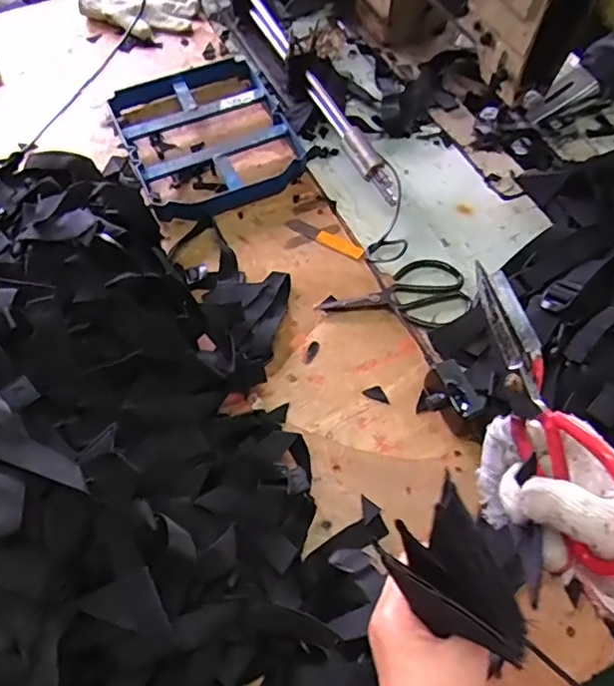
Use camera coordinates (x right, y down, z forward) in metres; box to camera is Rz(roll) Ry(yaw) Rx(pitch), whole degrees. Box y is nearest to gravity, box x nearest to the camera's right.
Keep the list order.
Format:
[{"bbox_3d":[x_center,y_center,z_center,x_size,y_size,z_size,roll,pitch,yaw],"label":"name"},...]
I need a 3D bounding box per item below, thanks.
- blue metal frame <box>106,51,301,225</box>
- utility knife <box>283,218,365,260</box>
[{"bbox_3d":[-0.139,-0.293,0.784,0.225,0.032,0.271,-22,64,-11],"label":"blue metal frame"},{"bbox_3d":[0.023,-0.137,0.728,0.109,0.005,0.018,27,82,16],"label":"utility knife"}]

